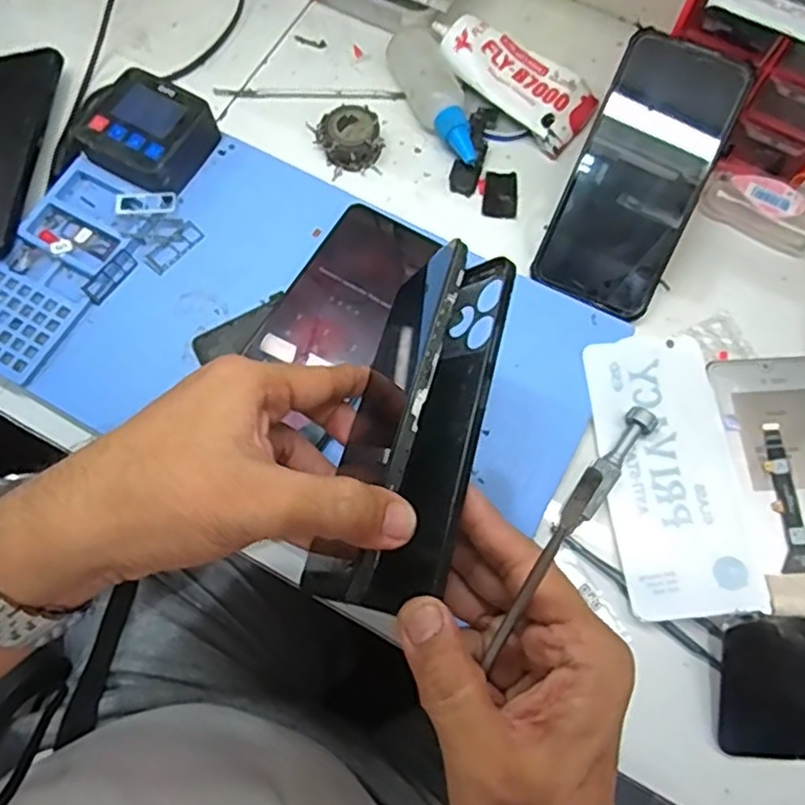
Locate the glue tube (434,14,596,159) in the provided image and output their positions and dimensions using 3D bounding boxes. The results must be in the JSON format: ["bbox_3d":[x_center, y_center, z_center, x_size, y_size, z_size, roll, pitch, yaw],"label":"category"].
[{"bbox_3d":[0.076,-0.234,0.482,0.126,0.032,0.056,34,75,11],"label":"glue tube"}]

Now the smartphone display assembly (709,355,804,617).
[{"bbox_3d":[0.233,0.044,0.389,0.075,0.009,0.153,-5,72,-1],"label":"smartphone display assembly"}]

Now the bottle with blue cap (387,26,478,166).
[{"bbox_3d":[0.024,-0.214,0.474,0.035,0.033,0.110,-22,73,-7],"label":"bottle with blue cap"}]

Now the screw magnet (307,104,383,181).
[{"bbox_3d":[-0.039,-0.184,0.469,0.047,0.024,0.040,-7,72,-2],"label":"screw magnet"}]

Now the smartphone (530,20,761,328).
[{"bbox_3d":[0.151,-0.140,0.421,0.083,0.009,0.164,24,100,6],"label":"smartphone"}]

